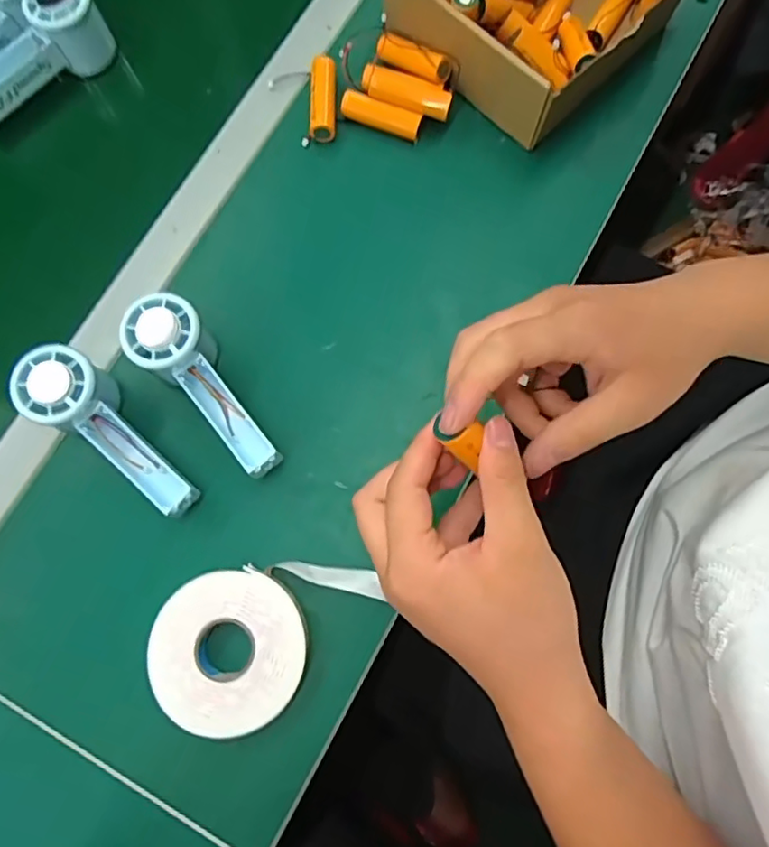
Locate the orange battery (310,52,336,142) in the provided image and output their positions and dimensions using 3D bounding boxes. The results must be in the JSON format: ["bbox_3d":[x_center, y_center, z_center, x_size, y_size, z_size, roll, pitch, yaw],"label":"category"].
[{"bbox_3d":[-0.054,-0.287,0.526,0.022,0.020,0.072,-1,77,1],"label":"orange battery"}]

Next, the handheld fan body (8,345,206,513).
[{"bbox_3d":[-0.197,0.005,0.450,0.151,0.065,0.055,34,80,8],"label":"handheld fan body"}]

